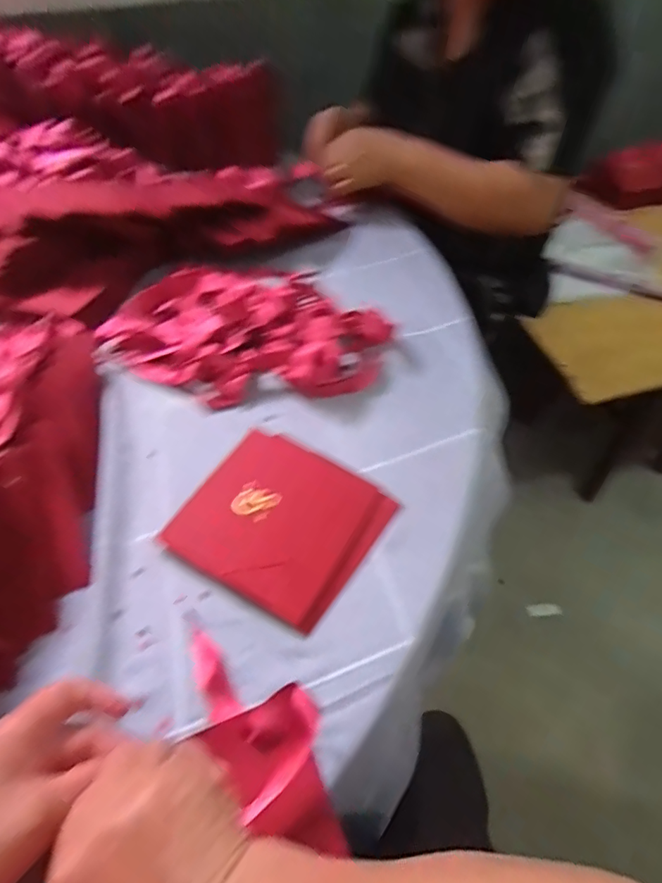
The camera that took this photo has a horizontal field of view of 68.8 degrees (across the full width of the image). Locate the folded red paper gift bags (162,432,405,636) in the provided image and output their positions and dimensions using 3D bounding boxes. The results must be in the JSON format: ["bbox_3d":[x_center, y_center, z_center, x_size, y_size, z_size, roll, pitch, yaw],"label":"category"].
[{"bbox_3d":[-0.043,0.063,0.402,0.146,0.019,0.140,28,57,22],"label":"folded red paper gift bags"}]

